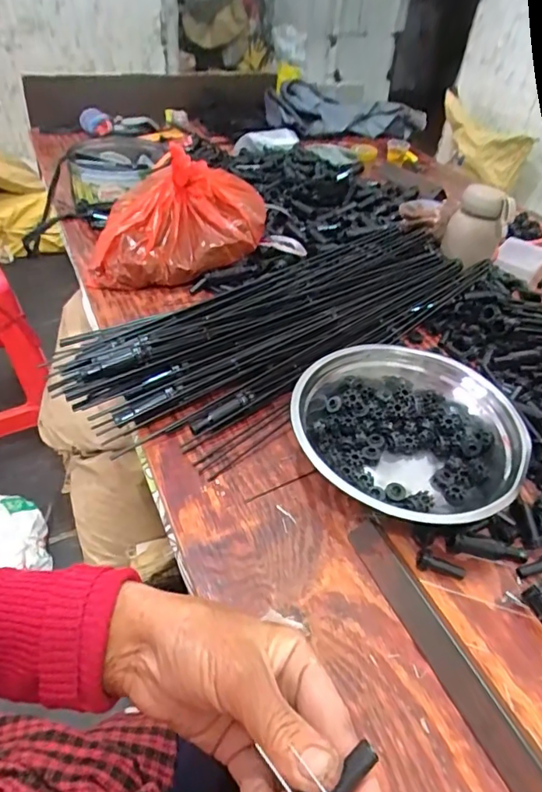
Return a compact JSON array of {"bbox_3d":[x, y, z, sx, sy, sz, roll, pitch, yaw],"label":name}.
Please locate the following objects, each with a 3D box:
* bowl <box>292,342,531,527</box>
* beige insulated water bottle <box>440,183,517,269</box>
[{"bbox_3d":[0.134,0.033,0.507,0.195,0.066,0.220,-29,53,-32],"label":"bowl"},{"bbox_3d":[0.296,-0.231,0.765,0.065,0.138,0.077,-11,45,-17],"label":"beige insulated water bottle"}]

